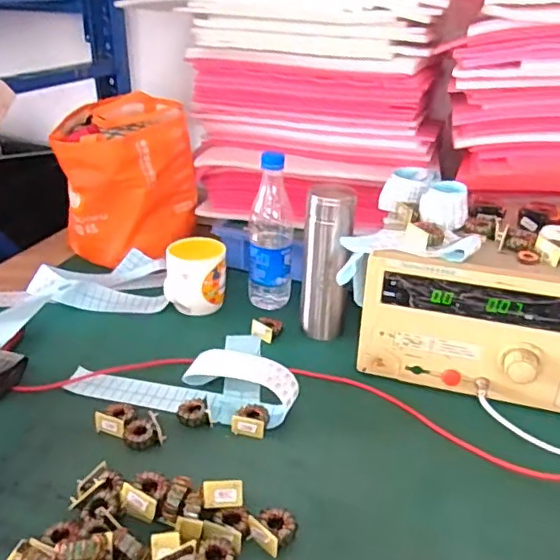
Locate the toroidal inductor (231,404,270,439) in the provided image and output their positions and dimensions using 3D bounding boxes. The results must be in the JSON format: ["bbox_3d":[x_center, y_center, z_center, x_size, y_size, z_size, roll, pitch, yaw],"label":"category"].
[{"bbox_3d":[-0.032,0.154,0.625,0.037,0.018,0.034,7,28,10],"label":"toroidal inductor"}]

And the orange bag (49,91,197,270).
[{"bbox_3d":[-0.255,-0.171,0.971,0.211,0.219,0.211,-4,28,-11],"label":"orange bag"}]

